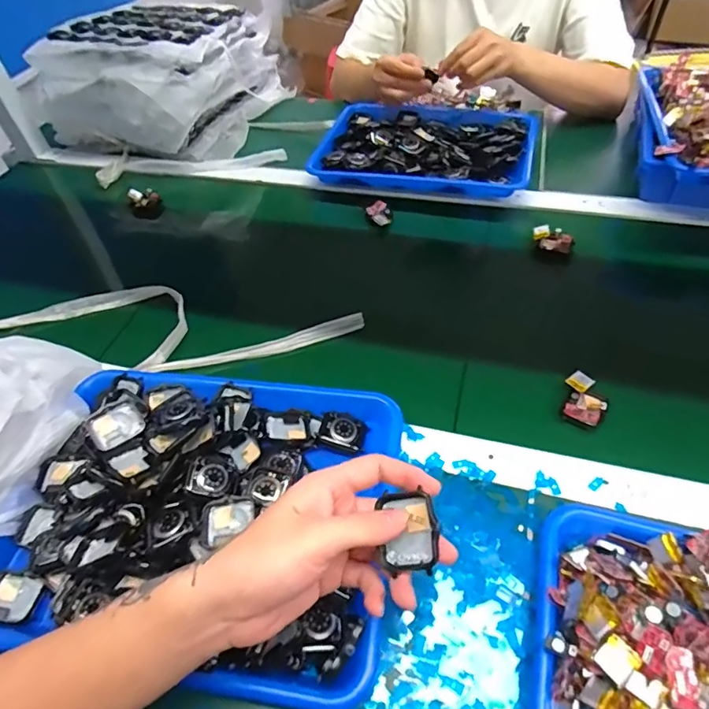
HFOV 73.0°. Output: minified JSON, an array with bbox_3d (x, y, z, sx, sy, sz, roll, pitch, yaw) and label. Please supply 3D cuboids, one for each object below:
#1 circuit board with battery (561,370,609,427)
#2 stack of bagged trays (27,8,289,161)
[{"bbox_3d":[0.227,0.043,0.470,0.041,0.014,0.051,20,55,20],"label":"circuit board with battery"},{"bbox_3d":[-0.357,-0.526,0.901,0.349,0.170,0.326,13,53,16],"label":"stack of bagged trays"}]

